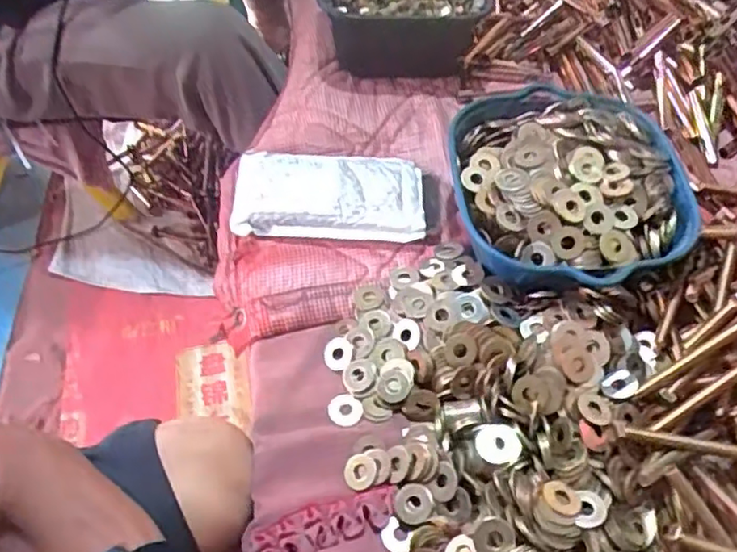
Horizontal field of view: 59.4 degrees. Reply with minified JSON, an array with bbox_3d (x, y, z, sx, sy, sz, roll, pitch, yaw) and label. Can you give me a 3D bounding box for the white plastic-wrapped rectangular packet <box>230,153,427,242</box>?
[{"bbox_3d":[-0.035,-0.072,0.568,0.164,0.022,0.088,-1,55,-2],"label":"white plastic-wrapped rectangular packet"}]

